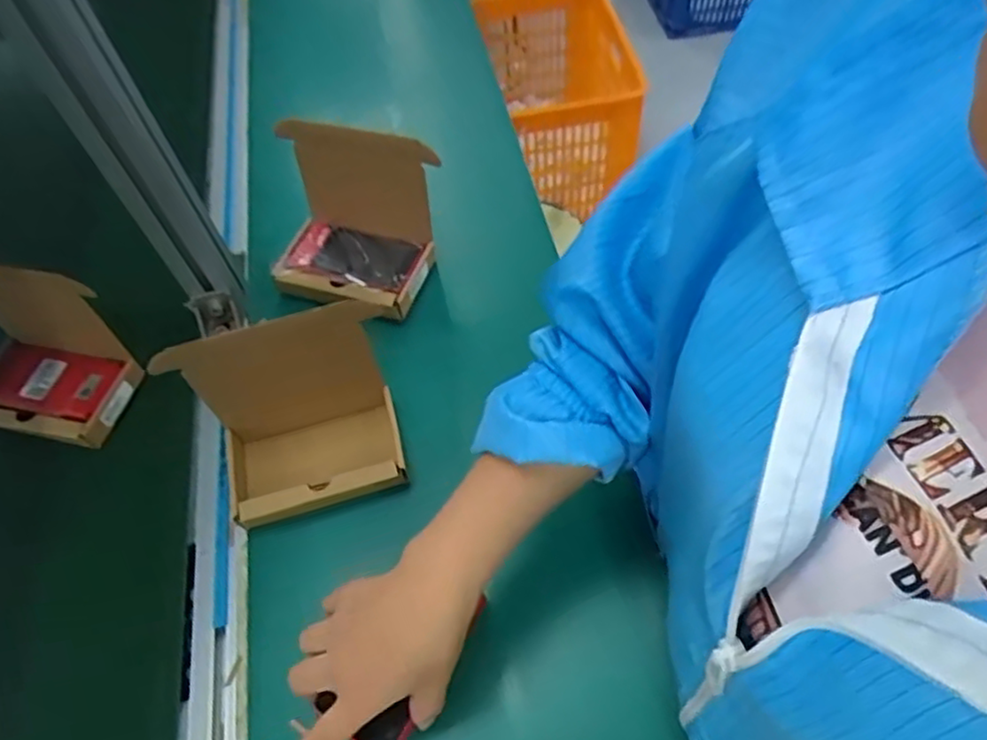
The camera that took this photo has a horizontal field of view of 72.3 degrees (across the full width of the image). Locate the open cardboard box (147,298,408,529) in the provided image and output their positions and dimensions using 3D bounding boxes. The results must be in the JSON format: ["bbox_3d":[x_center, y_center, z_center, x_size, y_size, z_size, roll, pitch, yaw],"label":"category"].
[{"bbox_3d":[-0.144,0.038,0.499,0.138,0.121,0.095,-20,58,-8],"label":"open cardboard box"}]

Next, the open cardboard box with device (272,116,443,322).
[{"bbox_3d":[-0.132,-0.137,0.609,0.147,0.119,0.111,8,58,9],"label":"open cardboard box with device"}]

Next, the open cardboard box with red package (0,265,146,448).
[{"bbox_3d":[-0.393,-0.010,0.558,0.140,0.115,0.091,10,58,11],"label":"open cardboard box with red package"}]

